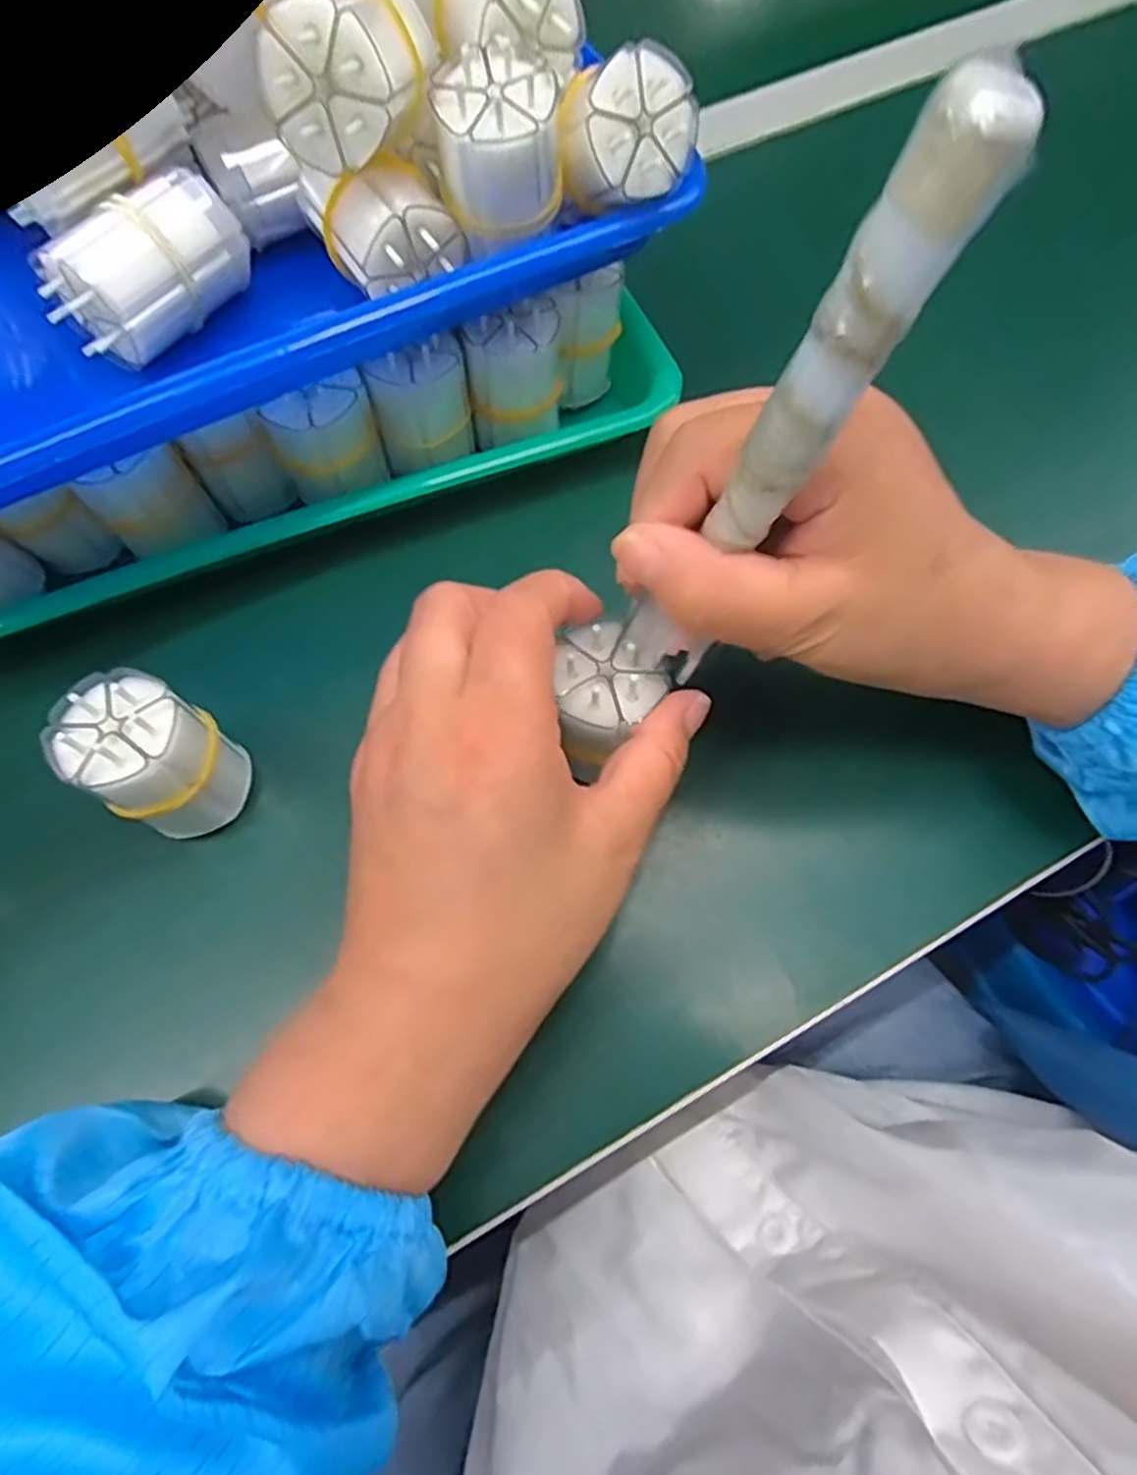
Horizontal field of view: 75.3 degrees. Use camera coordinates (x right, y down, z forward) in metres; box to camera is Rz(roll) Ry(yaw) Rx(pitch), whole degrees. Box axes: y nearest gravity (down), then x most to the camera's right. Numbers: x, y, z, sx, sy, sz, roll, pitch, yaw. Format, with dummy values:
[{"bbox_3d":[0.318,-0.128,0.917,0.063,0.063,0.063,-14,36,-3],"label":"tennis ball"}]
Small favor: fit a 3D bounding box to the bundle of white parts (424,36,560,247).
[{"bbox_3d":[-0.022,-0.189,0.237,0.039,0.040,0.039,-7,67,-3],"label":"bundle of white parts"}]

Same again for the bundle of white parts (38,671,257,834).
[{"bbox_3d":[-0.134,0.007,0.244,0.037,0.057,0.038,0,67,0],"label":"bundle of white parts"}]

